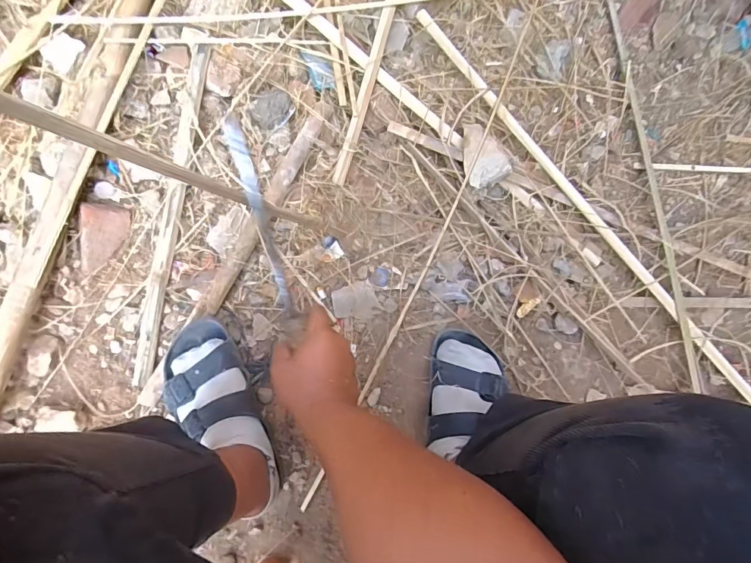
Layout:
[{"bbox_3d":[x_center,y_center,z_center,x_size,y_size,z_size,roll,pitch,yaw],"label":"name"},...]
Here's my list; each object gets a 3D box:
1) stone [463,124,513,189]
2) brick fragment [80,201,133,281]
[{"bbox_3d":[0.158,-0.185,0.627,0.060,0.029,0.092,-13,84,-4],"label":"stone"},{"bbox_3d":[-0.395,-0.057,0.618,0.055,0.028,0.108,13,88,-2],"label":"brick fragment"}]

